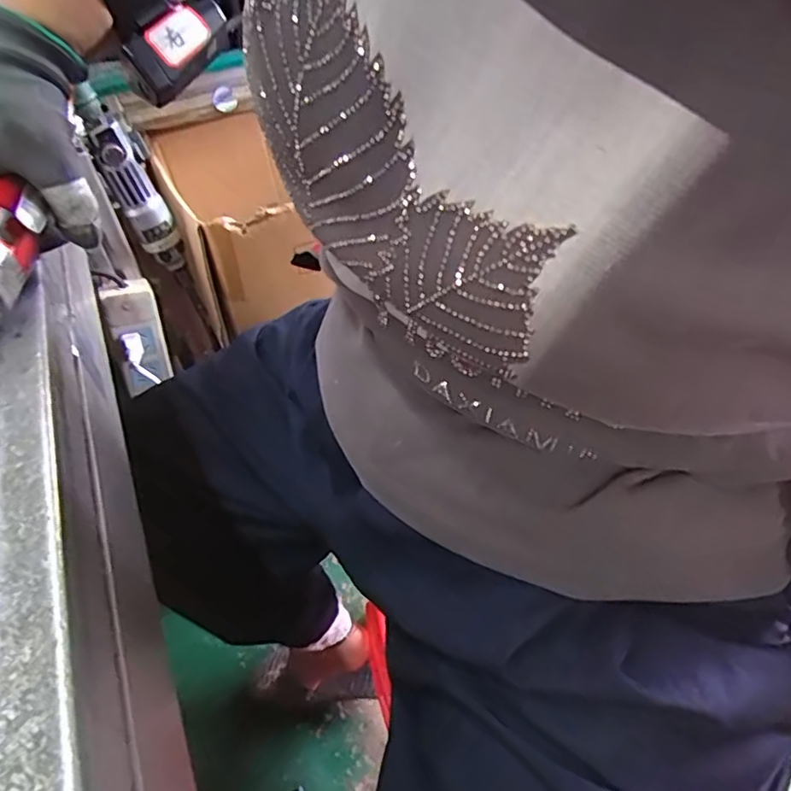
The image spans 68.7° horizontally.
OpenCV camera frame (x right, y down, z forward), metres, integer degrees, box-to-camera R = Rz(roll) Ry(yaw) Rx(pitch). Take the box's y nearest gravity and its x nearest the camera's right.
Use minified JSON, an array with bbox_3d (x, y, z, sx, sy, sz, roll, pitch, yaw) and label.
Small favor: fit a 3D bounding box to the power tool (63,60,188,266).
[{"bbox_3d":[-0.256,-0.210,0.564,0.057,0.185,0.043,-31,48,-24],"label":"power tool"}]

